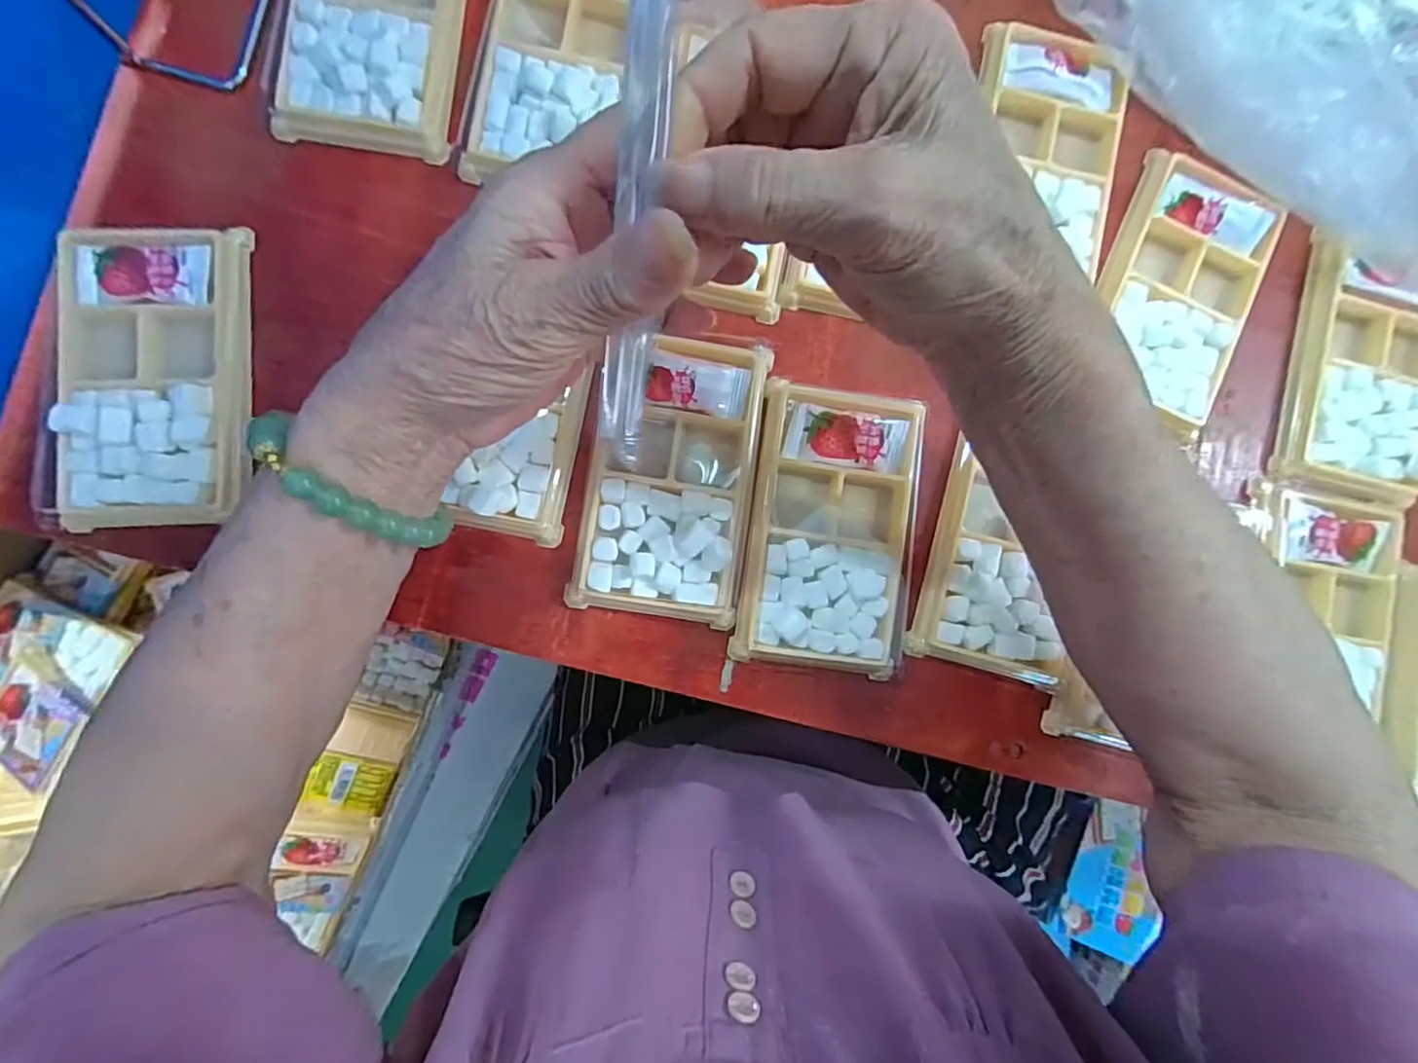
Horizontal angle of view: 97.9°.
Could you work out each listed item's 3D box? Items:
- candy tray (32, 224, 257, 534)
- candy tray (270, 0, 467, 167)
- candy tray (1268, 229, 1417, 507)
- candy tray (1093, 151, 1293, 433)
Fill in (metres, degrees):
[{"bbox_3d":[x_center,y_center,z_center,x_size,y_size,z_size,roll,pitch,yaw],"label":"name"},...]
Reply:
[{"bbox_3d":[-0.251,-0.070,0.278,0.081,0.018,0.132,-3,89,-5],"label":"candy tray"},{"bbox_3d":[-0.155,-0.249,0.291,0.079,0.013,0.134,10,88,-5],"label":"candy tray"},{"bbox_3d":[0.348,-0.082,0.323,0.078,0.020,0.126,14,88,-5],"label":"candy tray"},{"bbox_3d":[0.240,-0.125,0.318,0.075,0.017,0.124,25,87,-4],"label":"candy tray"}]

